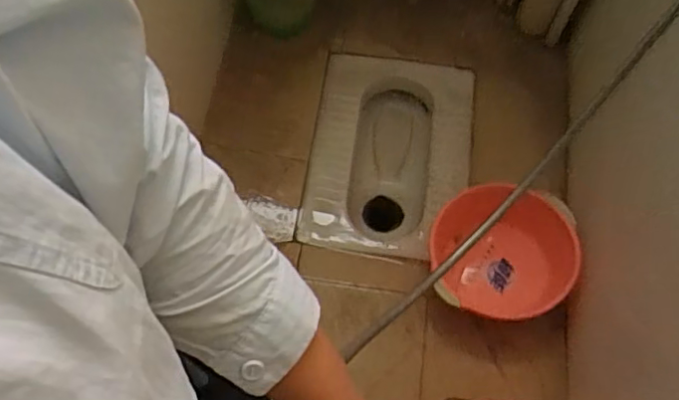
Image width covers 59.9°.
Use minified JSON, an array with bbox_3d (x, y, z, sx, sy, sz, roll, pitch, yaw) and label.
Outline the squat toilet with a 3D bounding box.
[{"bbox_3d":[0.127,-0.087,1.478,0.382,0.194,0.507,8,66,5],"label":"squat toilet"}]

